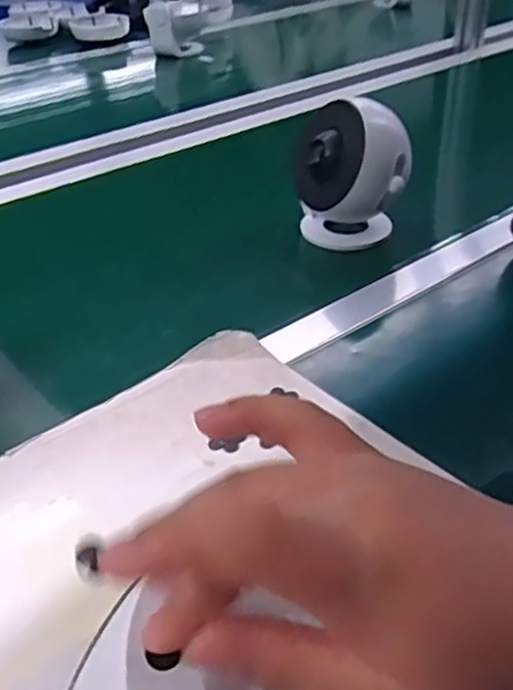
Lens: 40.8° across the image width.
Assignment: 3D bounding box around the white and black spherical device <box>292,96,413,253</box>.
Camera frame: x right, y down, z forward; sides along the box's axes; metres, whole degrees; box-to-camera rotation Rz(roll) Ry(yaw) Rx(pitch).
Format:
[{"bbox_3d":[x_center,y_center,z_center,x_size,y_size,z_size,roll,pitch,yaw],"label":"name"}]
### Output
[{"bbox_3d":[0.093,-0.170,0.699,0.107,0.136,0.105,-5,35,2],"label":"white and black spherical device"}]

